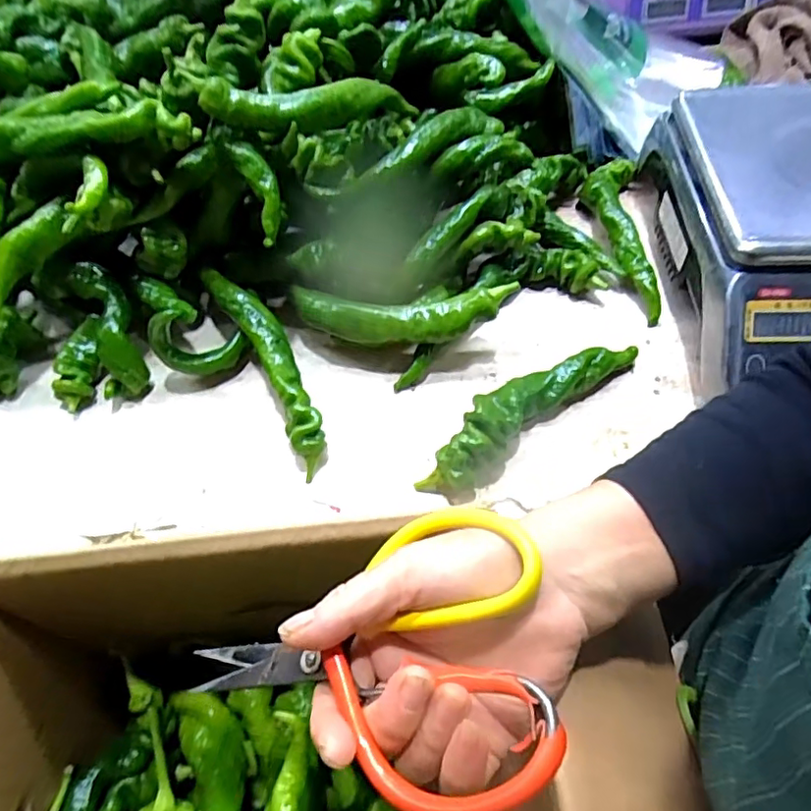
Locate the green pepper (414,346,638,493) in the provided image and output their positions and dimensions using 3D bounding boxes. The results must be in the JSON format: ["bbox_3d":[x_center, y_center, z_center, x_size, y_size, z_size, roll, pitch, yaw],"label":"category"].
[{"bbox_3d":[0.101,-0.002,0.476,0.216,0.042,0.047,-35,62,-20],"label":"green pepper"}]

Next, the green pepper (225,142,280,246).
[{"bbox_3d":[-0.112,-0.168,0.446,0.024,0.017,0.079,-23,97,-14],"label":"green pepper"}]

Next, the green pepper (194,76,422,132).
[{"bbox_3d":[-0.065,-0.247,0.467,0.198,0.039,0.029,-20,56,-30],"label":"green pepper"}]

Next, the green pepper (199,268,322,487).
[{"bbox_3d":[-0.117,-0.039,0.501,0.038,0.063,0.199,-27,59,-16],"label":"green pepper"}]

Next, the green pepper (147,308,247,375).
[{"bbox_3d":[-0.177,-0.052,0.498,0.072,0.080,0.026,-18,57,-10],"label":"green pepper"}]

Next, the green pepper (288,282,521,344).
[{"bbox_3d":[-0.006,-0.083,0.501,0.191,0.037,0.049,2,56,3],"label":"green pepper"}]

